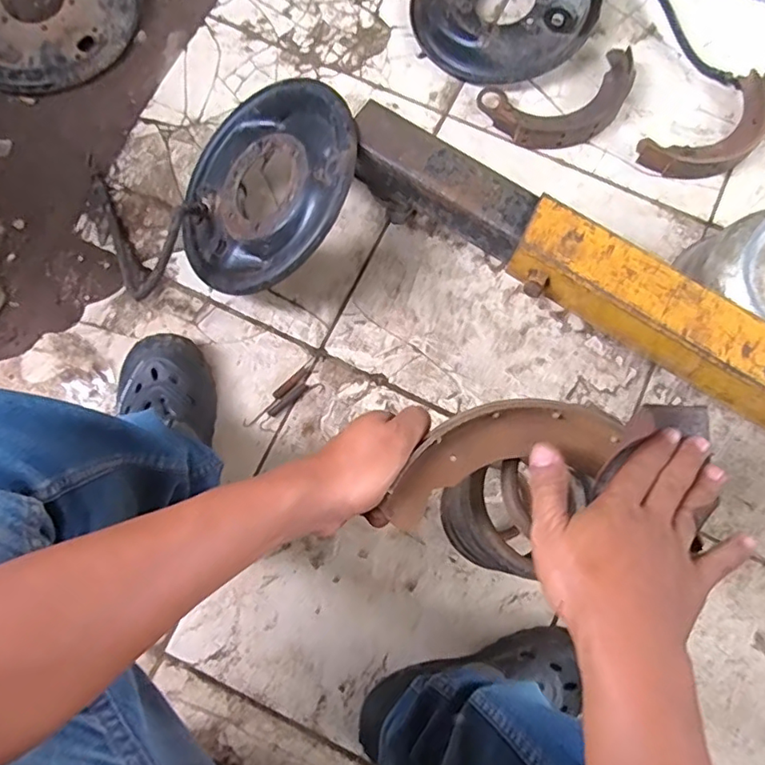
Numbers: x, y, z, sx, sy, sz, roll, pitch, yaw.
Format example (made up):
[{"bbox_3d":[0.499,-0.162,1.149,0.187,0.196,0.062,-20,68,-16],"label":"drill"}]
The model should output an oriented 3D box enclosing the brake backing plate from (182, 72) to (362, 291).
[{"bbox_3d":[-0.139,-0.236,0.693,0.262,0.032,0.259,-8,75,31],"label":"brake backing plate"}]

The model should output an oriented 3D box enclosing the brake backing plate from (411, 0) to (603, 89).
[{"bbox_3d":[0.179,-0.558,0.820,0.258,0.082,0.241,0,78,1],"label":"brake backing plate"}]

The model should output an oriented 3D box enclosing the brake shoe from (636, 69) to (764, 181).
[{"bbox_3d":[0.471,-0.348,0.797,0.212,0.034,0.095,-32,79,-5],"label":"brake shoe"}]

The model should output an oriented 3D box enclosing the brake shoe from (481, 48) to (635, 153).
[{"bbox_3d":[0.258,-0.399,0.814,0.223,0.032,0.120,-15,78,-2],"label":"brake shoe"}]

